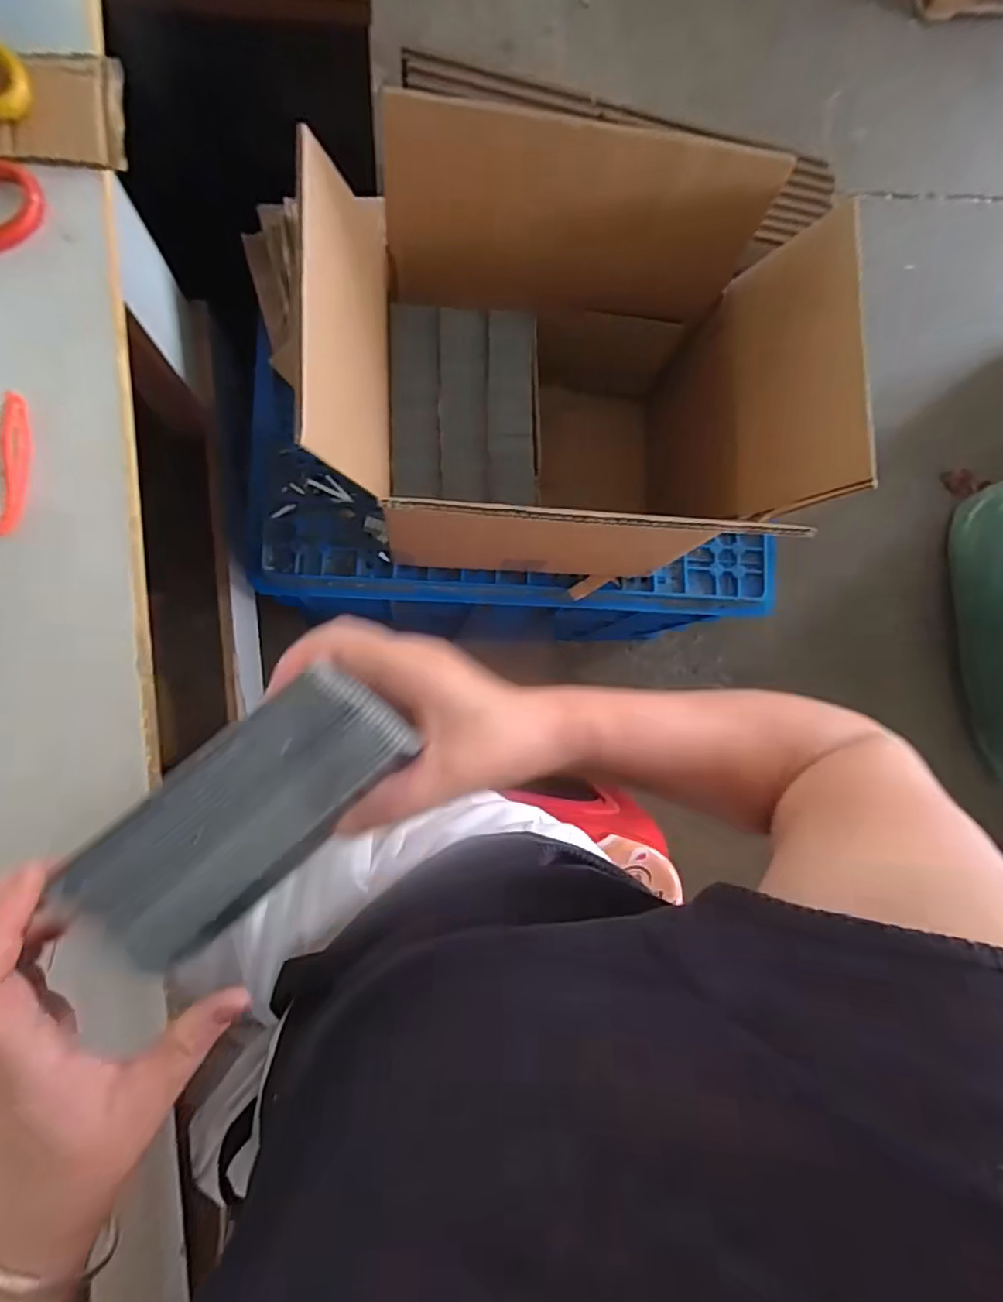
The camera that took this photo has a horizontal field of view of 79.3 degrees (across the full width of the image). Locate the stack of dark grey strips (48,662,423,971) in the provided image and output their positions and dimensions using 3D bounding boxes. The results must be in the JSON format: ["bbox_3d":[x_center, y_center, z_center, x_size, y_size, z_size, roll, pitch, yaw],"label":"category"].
[{"bbox_3d":[-0.101,0.063,0.237,0.133,0.017,0.058,-39,93,-6],"label":"stack of dark grey strips"}]

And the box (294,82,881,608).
[{"bbox_3d":[0.050,-0.252,0.599,0.420,0.328,0.302,3,86,-9],"label":"box"}]

